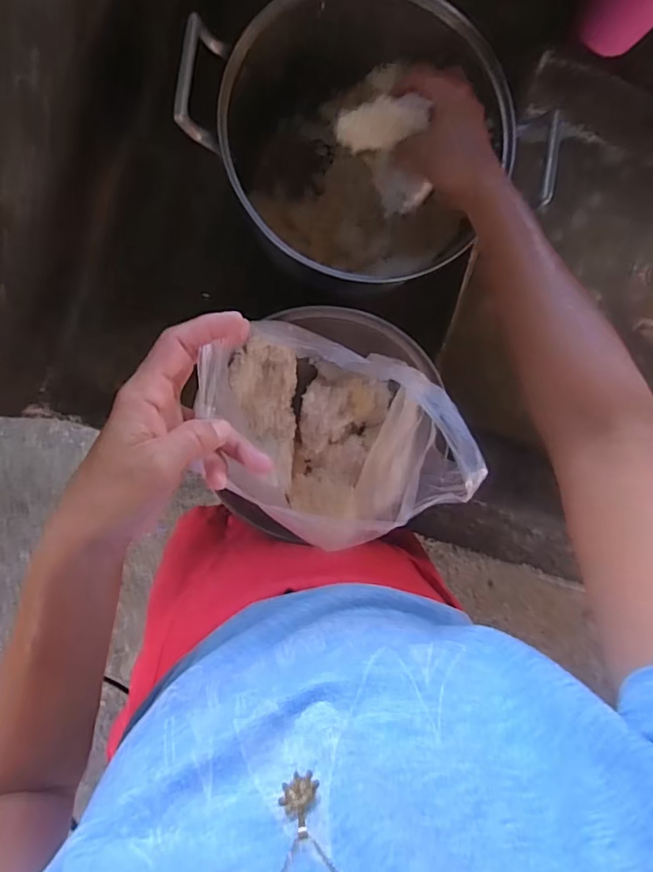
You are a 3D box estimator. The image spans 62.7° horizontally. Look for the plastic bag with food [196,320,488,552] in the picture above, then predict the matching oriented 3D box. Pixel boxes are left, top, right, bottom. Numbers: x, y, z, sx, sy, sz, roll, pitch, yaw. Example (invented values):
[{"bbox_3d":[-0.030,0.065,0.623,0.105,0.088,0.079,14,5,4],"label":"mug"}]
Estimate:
[{"bbox_3d":[0.002,0.007,0.455,0.200,0.159,0.153,26,90,-7],"label":"plastic bag with food"}]

